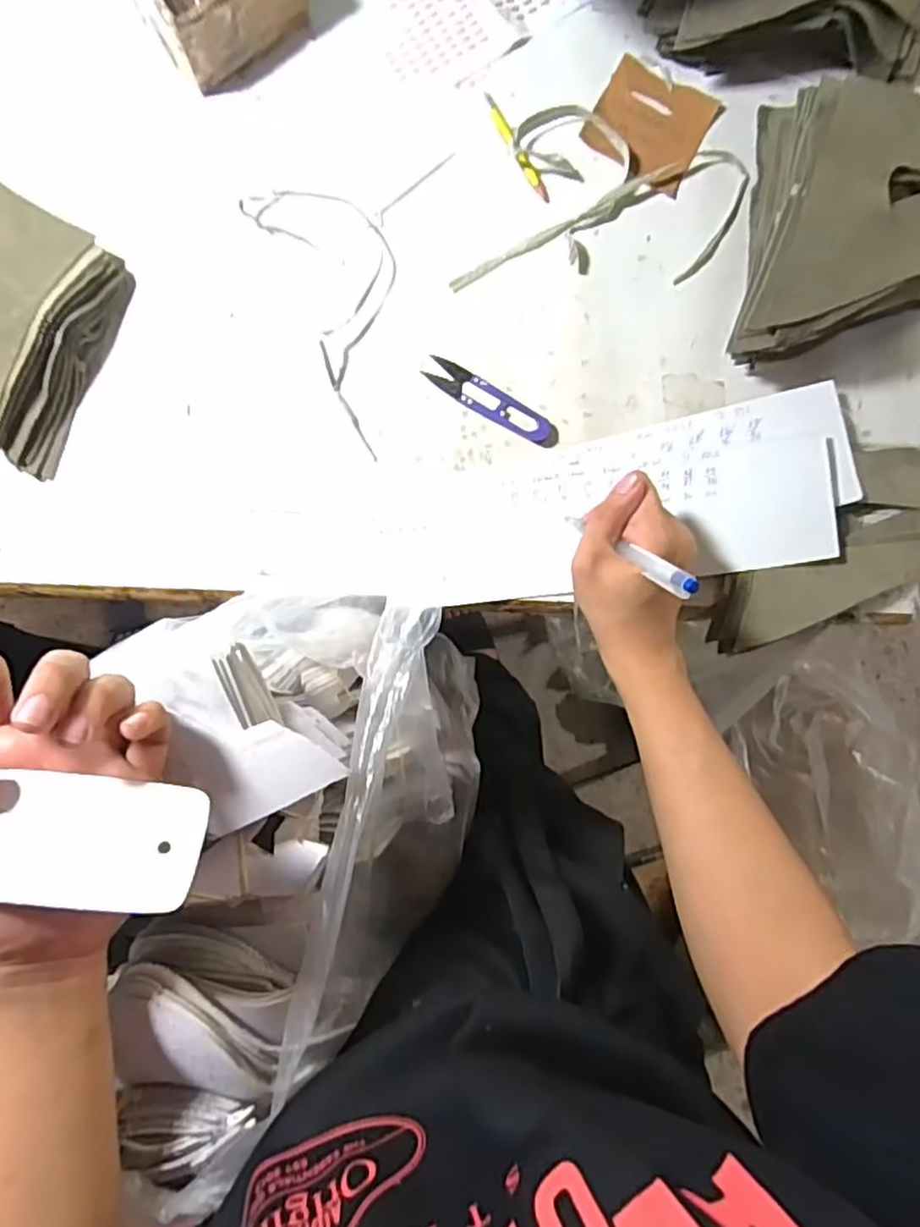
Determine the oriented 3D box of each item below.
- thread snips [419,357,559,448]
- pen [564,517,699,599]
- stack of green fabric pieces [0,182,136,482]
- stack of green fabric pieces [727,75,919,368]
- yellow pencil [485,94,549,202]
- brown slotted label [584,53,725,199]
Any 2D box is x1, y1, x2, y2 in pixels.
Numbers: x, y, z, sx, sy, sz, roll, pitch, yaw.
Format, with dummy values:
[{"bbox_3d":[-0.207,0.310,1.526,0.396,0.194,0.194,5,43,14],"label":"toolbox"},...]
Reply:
[{"bbox_3d":[0.025,-0.156,0.498,0.108,0.004,0.023,29,90,-1],"label":"thread snips"},{"bbox_3d":[0.106,-0.042,0.437,0.009,0.140,0.012,-41,121,0],"label":"pen"},{"bbox_3d":[-0.340,-0.217,0.467,0.190,0.040,0.161,32,90,-1],"label":"stack of green fabric pieces"},{"bbox_3d":[0.290,-0.261,0.464,0.171,0.077,0.192,10,91,-1],"label":"stack of green fabric pieces"},{"bbox_3d":[0.041,-0.344,0.498,0.009,0.004,0.089,-31,91,0],"label":"yellow pencil"},{"bbox_3d":[0.141,-0.364,0.502,0.081,0.007,0.078,28,90,-1],"label":"brown slotted label"}]

